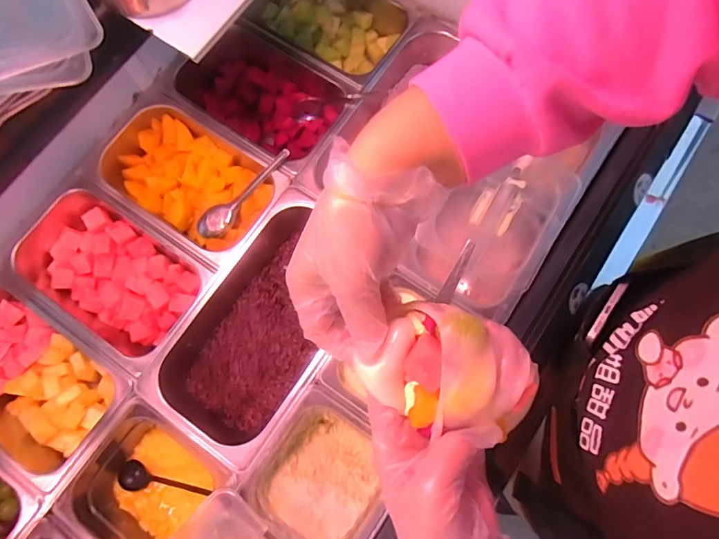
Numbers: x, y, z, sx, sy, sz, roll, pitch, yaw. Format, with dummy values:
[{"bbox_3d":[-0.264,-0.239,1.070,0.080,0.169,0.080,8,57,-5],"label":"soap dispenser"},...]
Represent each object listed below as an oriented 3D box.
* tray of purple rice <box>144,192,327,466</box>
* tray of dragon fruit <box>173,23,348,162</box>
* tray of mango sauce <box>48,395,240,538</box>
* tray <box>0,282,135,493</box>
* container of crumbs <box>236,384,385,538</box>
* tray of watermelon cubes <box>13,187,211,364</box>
[{"bbox_3d":[-0.124,0.072,0.619,0.180,0.086,0.322,34,77,10],"label":"tray of purple rice"},{"bbox_3d":[-0.155,-0.266,0.704,0.256,0.074,0.151,33,76,10],"label":"tray of dragon fruit"},{"bbox_3d":[-0.262,0.269,0.573,0.168,0.076,0.161,33,77,10],"label":"tray of mango sauce"},{"bbox_3d":[-0.437,0.136,0.598,0.281,0.076,0.164,32,76,10],"label":"tray"},{"bbox_3d":[-0.040,0.257,0.575,0.156,0.096,0.158,35,77,11],"label":"container of crumbs"},{"bbox_3d":[-0.337,0.007,0.626,0.261,0.072,0.157,33,77,10],"label":"tray of watermelon cubes"}]

